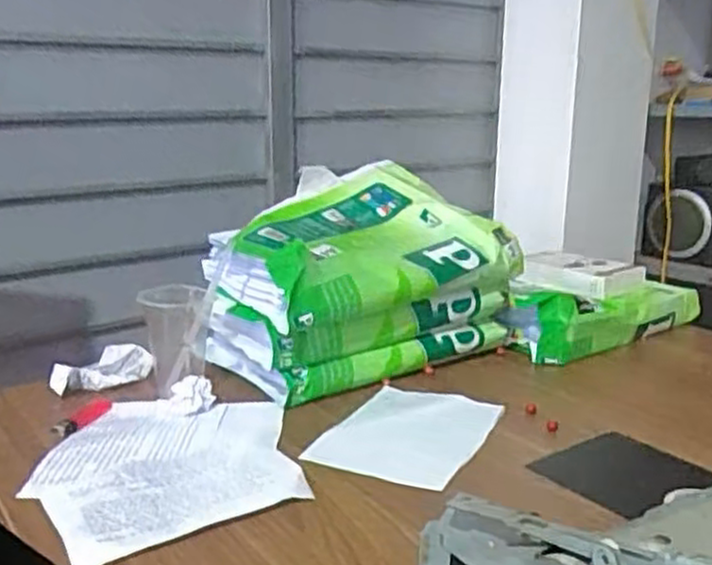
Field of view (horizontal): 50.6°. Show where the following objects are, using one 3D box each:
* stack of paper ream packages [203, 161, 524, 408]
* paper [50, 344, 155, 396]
[{"bbox_3d":[-0.007,-0.006,0.968,0.357,0.231,0.265,-12,18,-38],"label":"stack of paper ream packages"},{"bbox_3d":[-0.304,0.104,0.909,0.120,0.037,0.036,-10,17,-33],"label":"paper"}]

